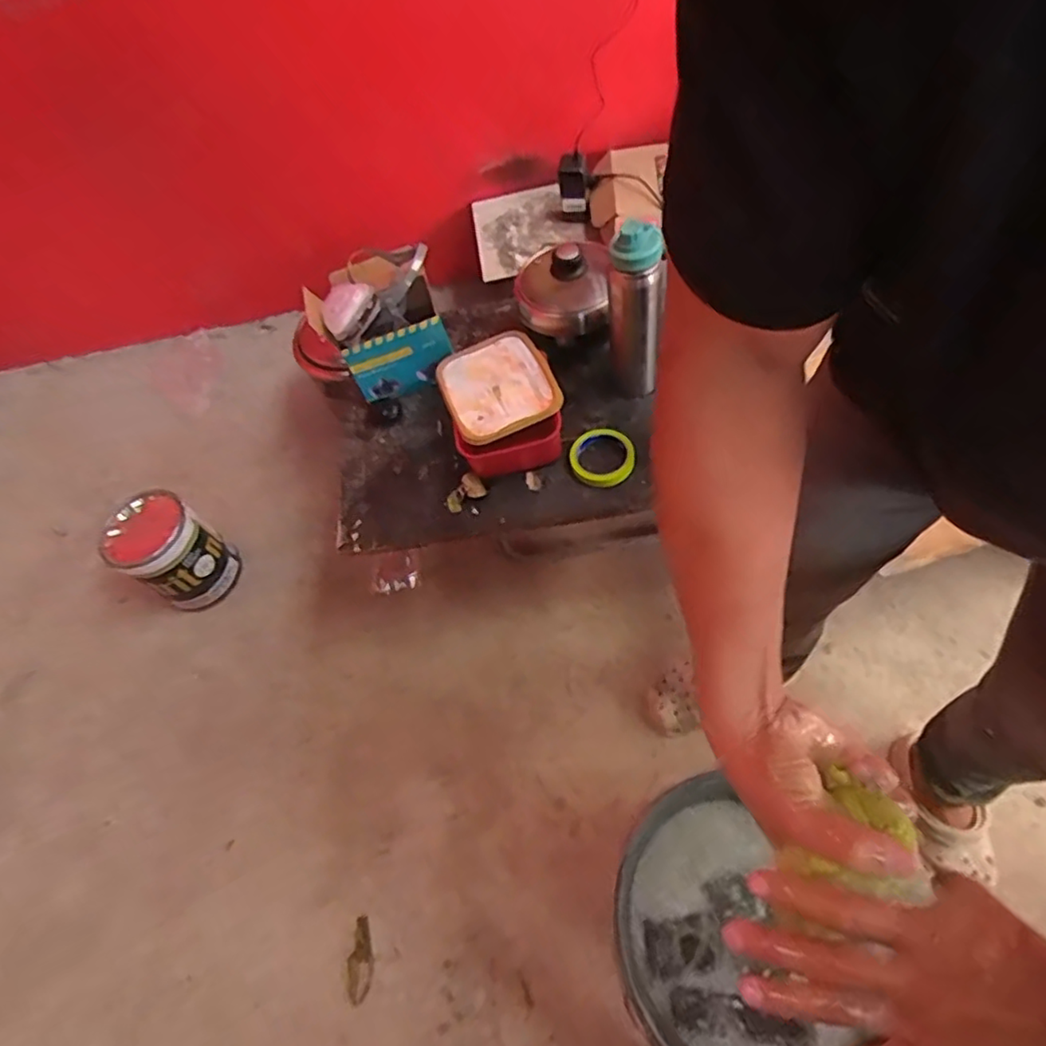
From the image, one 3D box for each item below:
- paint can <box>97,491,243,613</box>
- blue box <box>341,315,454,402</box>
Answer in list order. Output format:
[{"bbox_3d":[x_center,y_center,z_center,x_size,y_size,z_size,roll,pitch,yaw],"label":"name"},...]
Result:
[{"bbox_3d":[-0.651,0.065,1.193,0.142,0.218,0.152,-4,58,7],"label":"paint can"},{"bbox_3d":[-0.198,-0.268,1.040,0.165,0.125,0.021,-24,58,-6],"label":"blue box"}]

